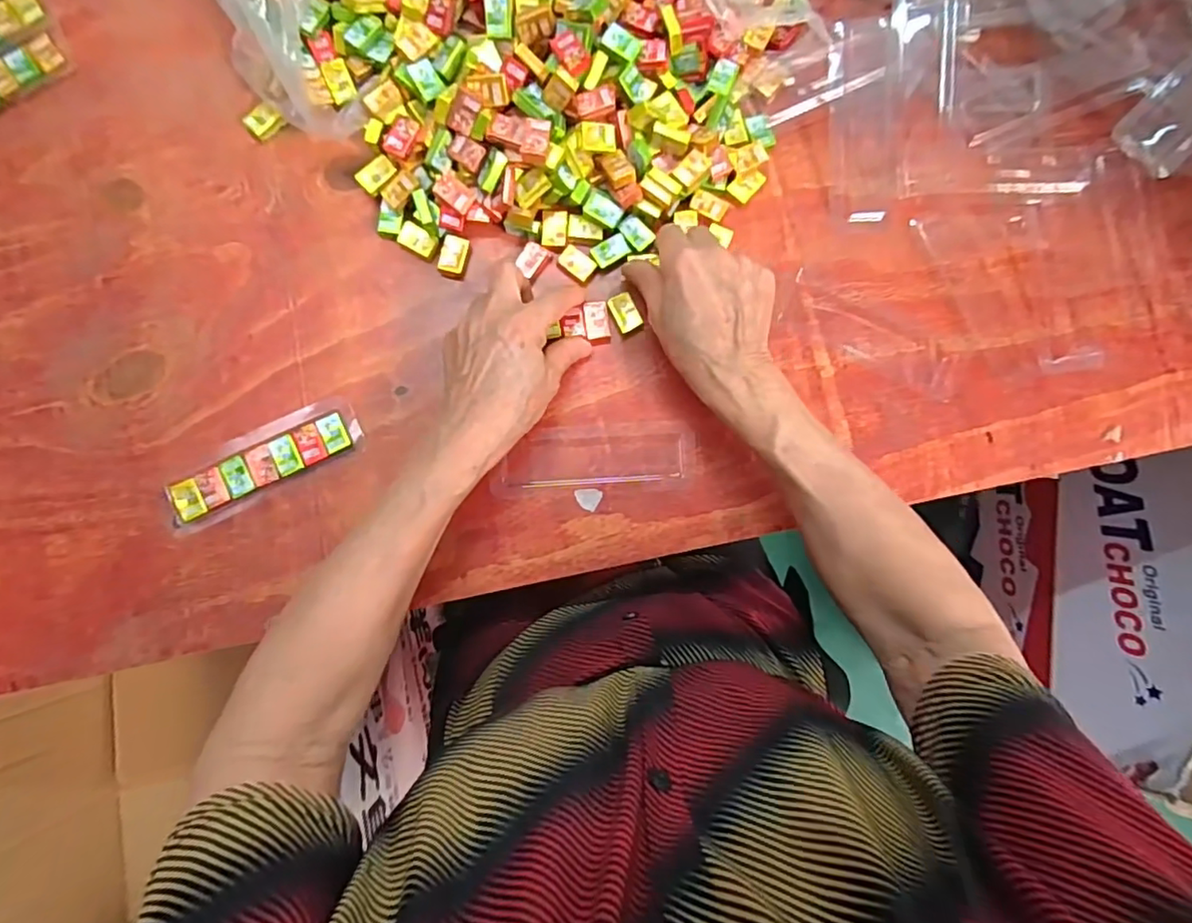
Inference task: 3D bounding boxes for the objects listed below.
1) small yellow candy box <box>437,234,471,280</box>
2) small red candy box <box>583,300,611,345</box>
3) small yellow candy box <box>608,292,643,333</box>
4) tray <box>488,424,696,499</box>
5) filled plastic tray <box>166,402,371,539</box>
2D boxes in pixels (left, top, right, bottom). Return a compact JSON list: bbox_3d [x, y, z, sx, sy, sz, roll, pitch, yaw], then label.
[{"bbox_3d":[-0.100,-0.143,0.410,0.019,0.010,0.028,10,84,-1],"label":"small yellow candy box"},{"bbox_3d":[0.001,-0.097,0.411,0.017,0.005,0.030,-8,85,-2],"label":"small red candy box"},{"bbox_3d":[0.021,-0.104,0.413,0.017,0.006,0.026,-23,86,-4],"label":"small yellow candy box"},{"bbox_3d":[-0.001,-0.001,0.404,0.135,0.010,0.047,-2,85,-2],"label":"tray"},{"bbox_3d":[-0.225,-0.001,0.396,0.134,0.012,0.045,-27,86,-4],"label":"filled plastic tray"}]

